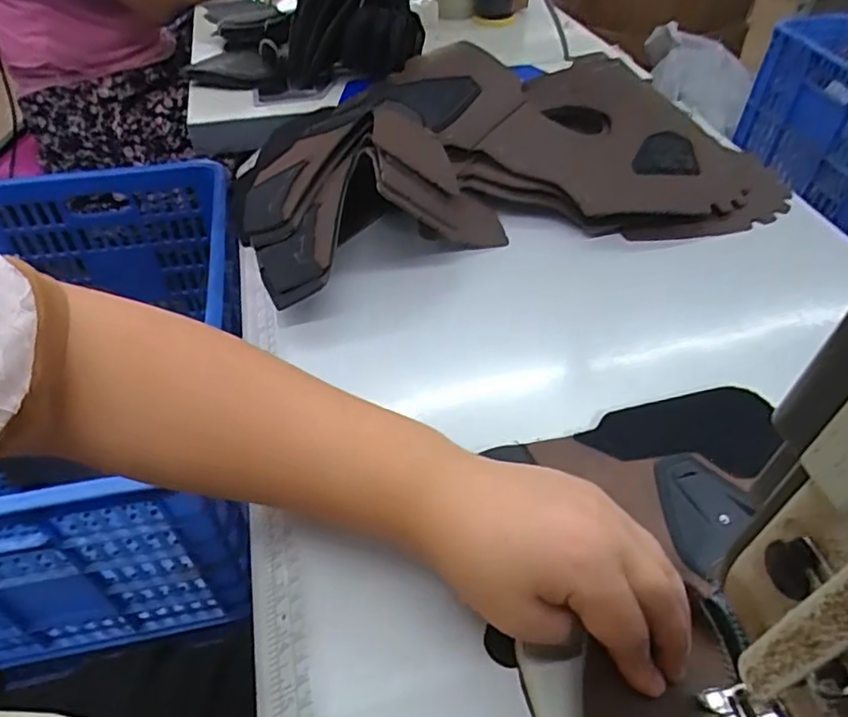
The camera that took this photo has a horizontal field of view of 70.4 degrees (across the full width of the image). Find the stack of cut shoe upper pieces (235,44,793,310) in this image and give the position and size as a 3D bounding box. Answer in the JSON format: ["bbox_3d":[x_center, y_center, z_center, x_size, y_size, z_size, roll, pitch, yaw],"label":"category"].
[{"bbox_3d":[0.072,-0.206,0.572,0.494,0.078,0.293,-14,47,-12],"label":"stack of cut shoe upper pieces"}]

